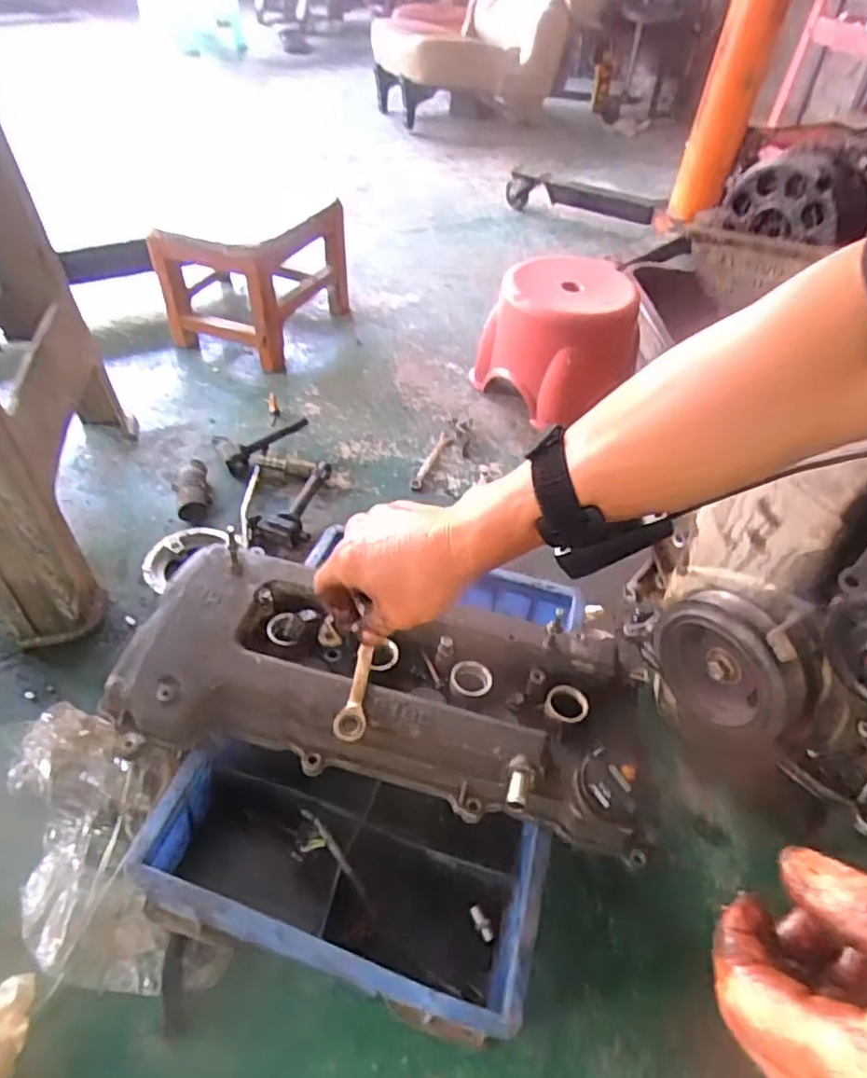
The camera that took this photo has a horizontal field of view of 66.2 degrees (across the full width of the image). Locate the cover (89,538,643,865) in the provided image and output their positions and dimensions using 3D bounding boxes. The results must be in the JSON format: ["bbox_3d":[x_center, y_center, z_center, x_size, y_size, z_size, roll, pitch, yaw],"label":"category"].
[{"bbox_3d":[-0.037,0.127,0.604,0.450,0.084,0.190,11,46,5],"label":"cover"}]

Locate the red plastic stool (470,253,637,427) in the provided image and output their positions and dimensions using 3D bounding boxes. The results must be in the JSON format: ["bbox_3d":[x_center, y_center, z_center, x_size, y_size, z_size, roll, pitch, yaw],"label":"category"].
[{"bbox_3d":[0.236,-0.351,1.164,0.247,0.213,0.222,29,50,21],"label":"red plastic stool"}]

